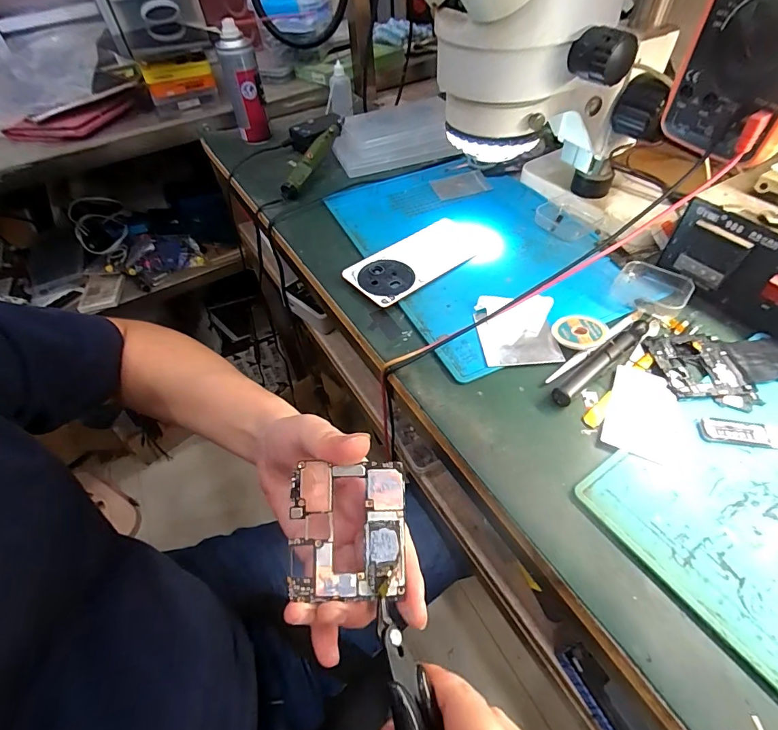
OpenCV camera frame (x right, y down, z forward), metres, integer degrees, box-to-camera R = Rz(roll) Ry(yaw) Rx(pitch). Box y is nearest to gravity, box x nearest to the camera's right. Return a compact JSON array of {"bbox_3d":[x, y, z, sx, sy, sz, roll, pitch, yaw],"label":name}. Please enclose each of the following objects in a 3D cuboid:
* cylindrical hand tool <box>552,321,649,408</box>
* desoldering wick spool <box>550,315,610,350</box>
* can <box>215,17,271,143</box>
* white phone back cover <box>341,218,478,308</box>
[{"bbox_3d":[0.183,-0.004,0.350,0.123,0.014,0.014,-33,55,-20],"label":"cylindrical hand tool"},{"bbox_3d":[0.171,-0.030,0.370,0.045,0.012,0.045,-3,51,3],"label":"desoldering wick spool"},{"bbox_3d":[-0.217,-0.420,0.628,0.051,0.149,0.056,-3,51,3],"label":"can"},{"bbox_3d":[0.029,-0.115,0.454,0.149,0.009,0.077,-34,55,-20],"label":"white phone back cover"}]

